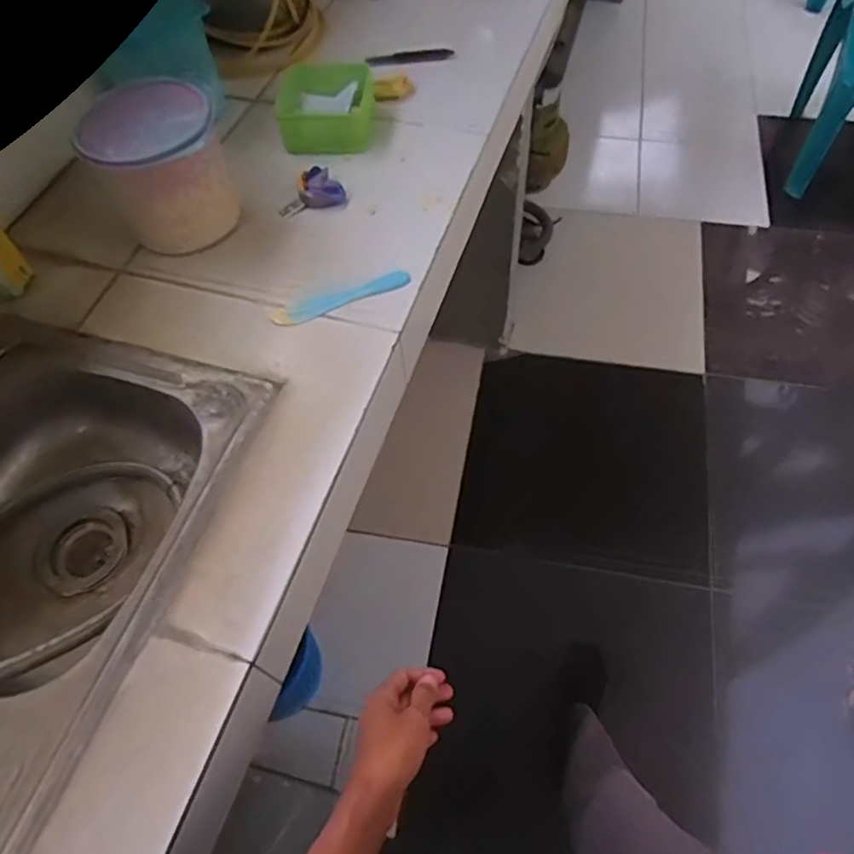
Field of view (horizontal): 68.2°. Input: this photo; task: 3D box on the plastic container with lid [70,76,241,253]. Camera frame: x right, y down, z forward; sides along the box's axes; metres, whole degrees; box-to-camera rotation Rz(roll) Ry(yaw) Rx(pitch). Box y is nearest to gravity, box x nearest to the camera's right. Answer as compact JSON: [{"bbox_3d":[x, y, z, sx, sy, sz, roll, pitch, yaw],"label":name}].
[{"bbox_3d":[-0.337,-0.337,0.814,0.151,0.138,0.138,-14,59,-6],"label":"plastic container with lid"}]

